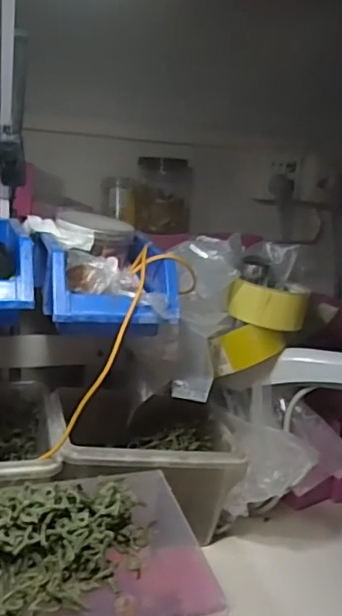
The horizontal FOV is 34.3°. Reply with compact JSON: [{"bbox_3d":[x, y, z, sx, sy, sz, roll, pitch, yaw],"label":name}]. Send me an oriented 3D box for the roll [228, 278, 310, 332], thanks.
[{"bbox_3d":[0.112,-0.009,0.655,0.087,0.045,0.083,7,15,4],"label":"roll"}]

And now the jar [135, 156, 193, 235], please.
[{"bbox_3d":[-0.017,-0.191,0.939,0.095,0.118,0.100,6,15,0],"label":"jar"}]

